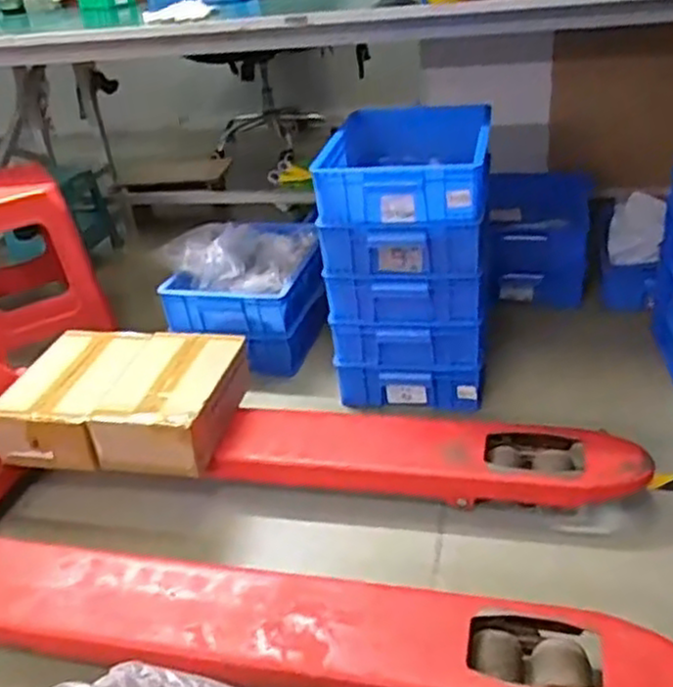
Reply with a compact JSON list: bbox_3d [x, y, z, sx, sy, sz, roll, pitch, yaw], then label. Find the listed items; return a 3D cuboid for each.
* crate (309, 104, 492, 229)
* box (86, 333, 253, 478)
[{"bbox_3d":[0.141,-0.352,1.422,0.303,0.113,0.388,3,32,16],"label":"crate"},{"bbox_3d":[-0.294,0.104,1.363,0.190,0.136,0.288,4,33,17],"label":"box"}]

